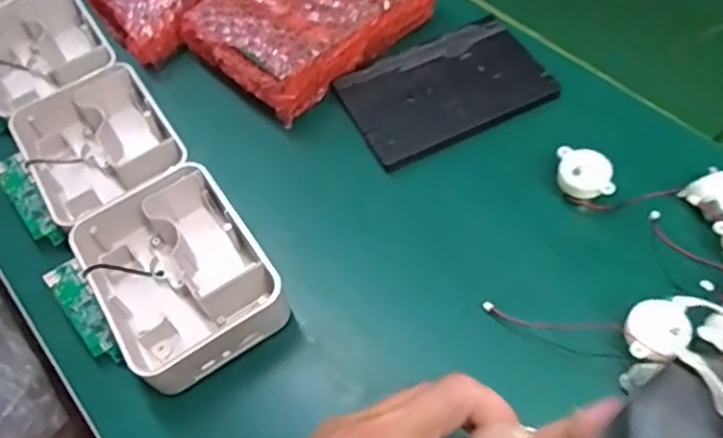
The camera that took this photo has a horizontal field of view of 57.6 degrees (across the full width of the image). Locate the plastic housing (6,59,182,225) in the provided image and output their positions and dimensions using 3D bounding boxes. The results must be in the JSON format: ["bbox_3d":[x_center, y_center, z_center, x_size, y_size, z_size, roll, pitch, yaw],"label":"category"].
[{"bbox_3d":[-0.190,-0.041,0.499,0.098,0.072,0.125,-30,58,-15],"label":"plastic housing"}]

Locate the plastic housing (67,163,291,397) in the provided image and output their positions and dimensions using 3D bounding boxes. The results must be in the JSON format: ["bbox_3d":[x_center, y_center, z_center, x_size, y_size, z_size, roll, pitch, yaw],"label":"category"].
[{"bbox_3d":[-0.118,0.037,0.425,0.101,0.043,0.130,-30,58,-15],"label":"plastic housing"}]

